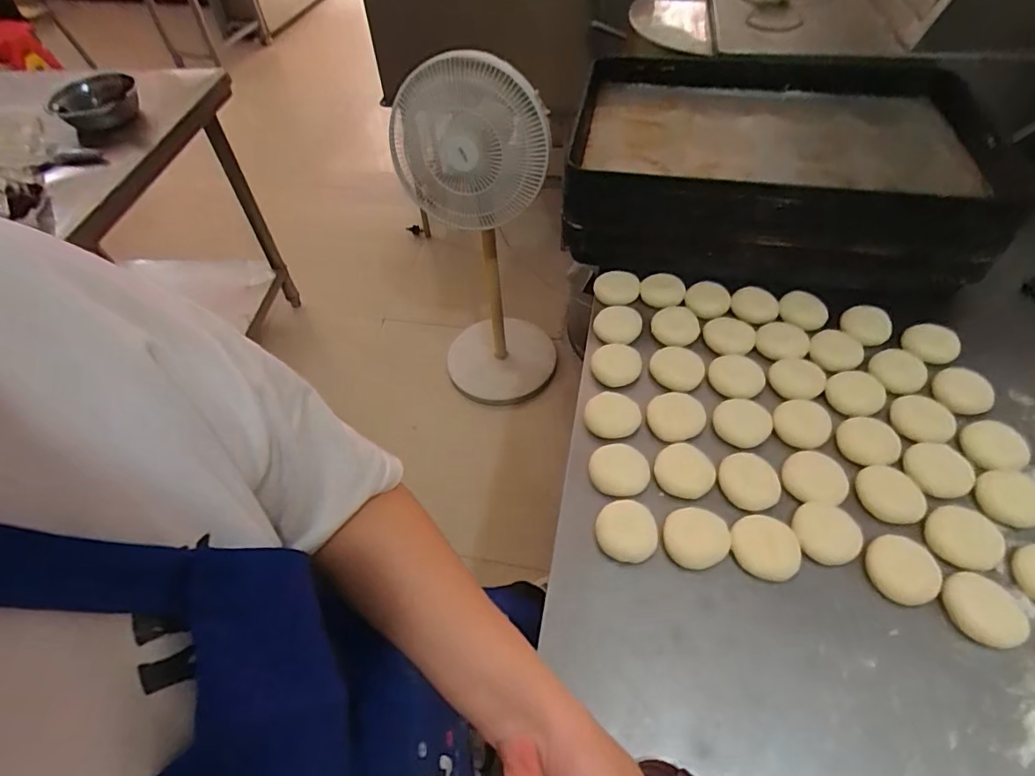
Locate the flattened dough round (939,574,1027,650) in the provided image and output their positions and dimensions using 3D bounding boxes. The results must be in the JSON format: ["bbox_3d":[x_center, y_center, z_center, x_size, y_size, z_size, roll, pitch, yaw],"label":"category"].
[{"bbox_3d":[0.448,0.211,0.515,0.064,0.009,0.065,-1,52,2],"label":"flattened dough round"}]

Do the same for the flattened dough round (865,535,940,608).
[{"bbox_3d":[0.389,0.183,0.543,0.064,0.009,0.068,-1,52,2],"label":"flattened dough round"}]

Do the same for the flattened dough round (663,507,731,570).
[{"bbox_3d":[0.189,0.158,0.569,0.067,0.016,0.059,-4,52,-1],"label":"flattened dough round"}]

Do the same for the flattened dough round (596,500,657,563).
[{"bbox_3d":[0.117,0.152,0.577,0.062,0.014,0.063,-1,52,2],"label":"flattened dough round"}]

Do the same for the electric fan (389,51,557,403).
[{"bbox_3d":[-0.078,-0.373,1.466,0.344,0.967,0.352,2,52,4],"label":"electric fan"}]

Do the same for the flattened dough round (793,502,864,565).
[{"bbox_3d":[0.327,0.154,0.568,0.064,0.011,0.062,-1,52,2],"label":"flattened dough round"}]

